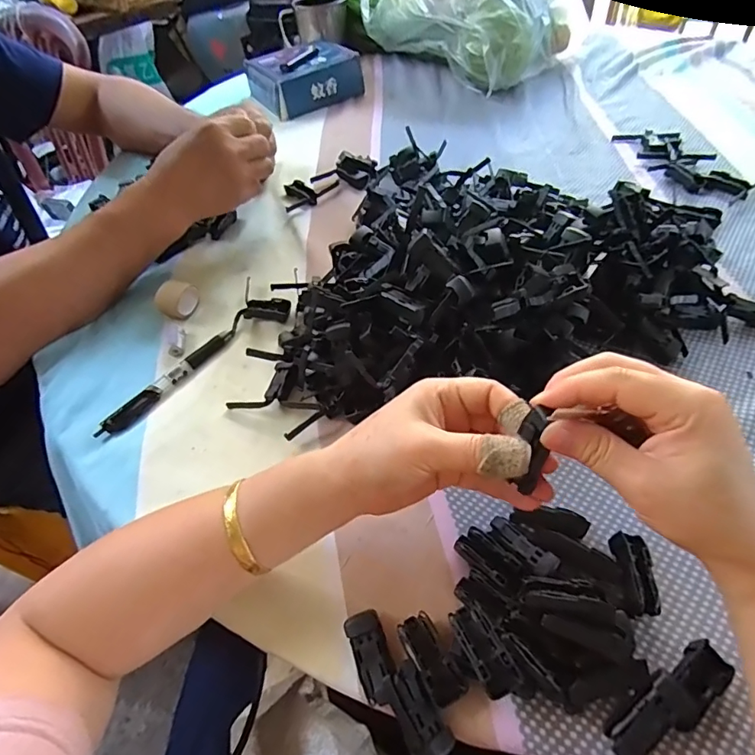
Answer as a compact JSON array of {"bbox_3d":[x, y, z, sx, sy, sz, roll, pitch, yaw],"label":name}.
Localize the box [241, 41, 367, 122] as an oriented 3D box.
[{"bbox_3d":[-0.121,-0.480,0.786,0.152,0.055,0.150,-32,55,-19],"label":"box"}]

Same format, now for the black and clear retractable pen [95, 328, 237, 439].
[{"bbox_3d":[-0.181,0.003,0.426,0.017,0.010,0.136,32,61,27],"label":"black and clear retractable pen"}]

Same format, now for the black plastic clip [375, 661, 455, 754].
[{"bbox_3d":[0.021,0.176,0.256,0.025,0.011,0.043,-33,56,-19],"label":"black plastic clip"}]

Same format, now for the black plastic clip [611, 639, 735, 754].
[{"bbox_3d":[0.153,0.170,0.256,0.076,0.024,0.025,-27,54,-15],"label":"black plastic clip"}]

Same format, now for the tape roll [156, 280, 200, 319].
[{"bbox_3d":[-0.195,-0.076,0.480,0.035,0.027,0.035,24,58,23],"label":"tape roll"}]

